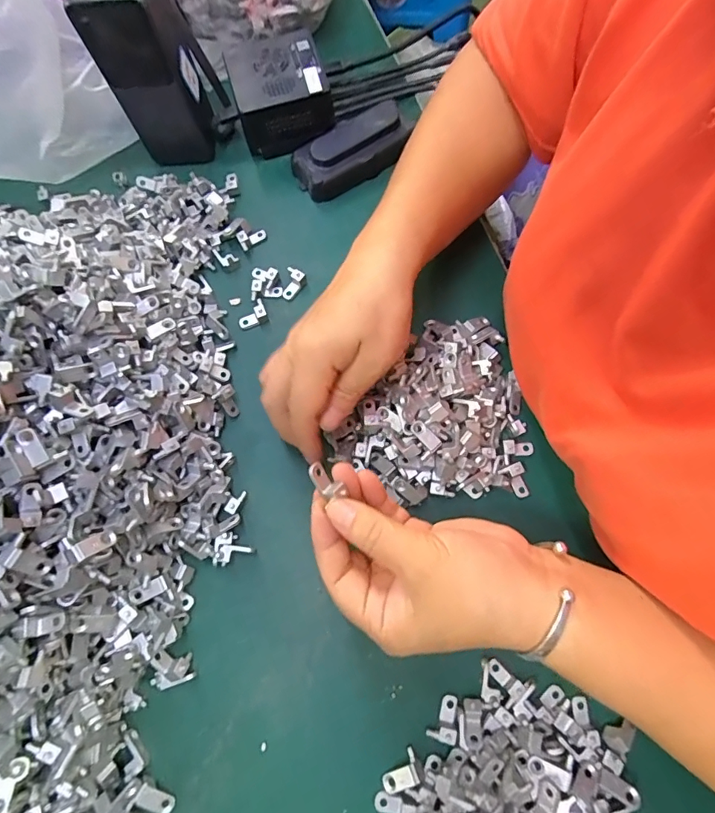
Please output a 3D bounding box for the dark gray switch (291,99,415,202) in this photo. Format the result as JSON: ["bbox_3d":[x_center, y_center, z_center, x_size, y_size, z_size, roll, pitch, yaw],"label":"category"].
[{"bbox_3d":[-0.004,-0.218,0.391,0.100,0.033,0.050,-34,75,-9],"label":"dark gray switch"}]

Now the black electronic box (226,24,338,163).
[{"bbox_3d":[-0.065,-0.264,0.391,0.077,0.056,0.075,-16,73,-4],"label":"black electronic box"}]

